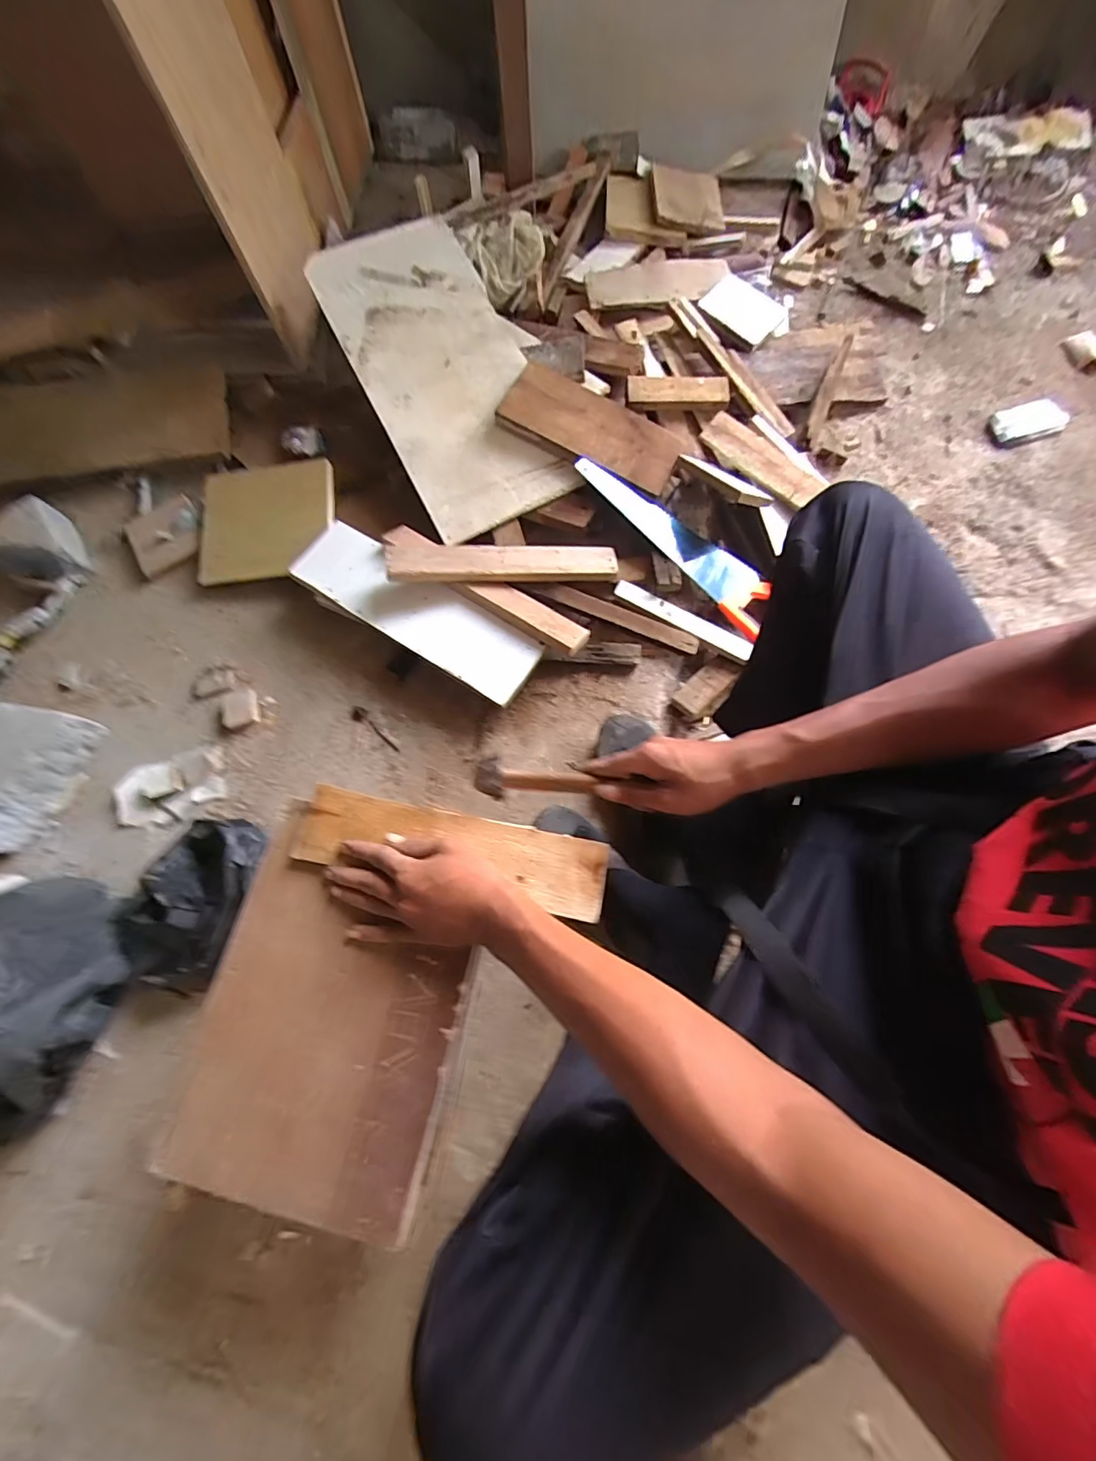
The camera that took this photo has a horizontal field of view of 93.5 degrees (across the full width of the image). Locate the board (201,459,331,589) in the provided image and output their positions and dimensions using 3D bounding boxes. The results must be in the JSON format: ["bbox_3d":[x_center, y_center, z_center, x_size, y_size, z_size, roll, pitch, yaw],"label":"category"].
[{"bbox_3d":[-0.476,-0.354,0.875,0.233,0.011,0.193,-4,88,2],"label":"board"}]

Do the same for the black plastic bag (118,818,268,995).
[{"bbox_3d":[-0.458,0.221,0.674,0.134,0.061,0.211,16,73,5],"label":"black plastic bag"}]

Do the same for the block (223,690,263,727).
[{"bbox_3d":[-0.465,-0.036,0.783,0.048,0.016,0.059,-17,73,-5],"label":"block"}]

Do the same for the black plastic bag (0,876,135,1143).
[{"bbox_3d":[-0.606,0.292,0.546,0.209,0.201,0.220,39,77,14],"label":"black plastic bag"}]

